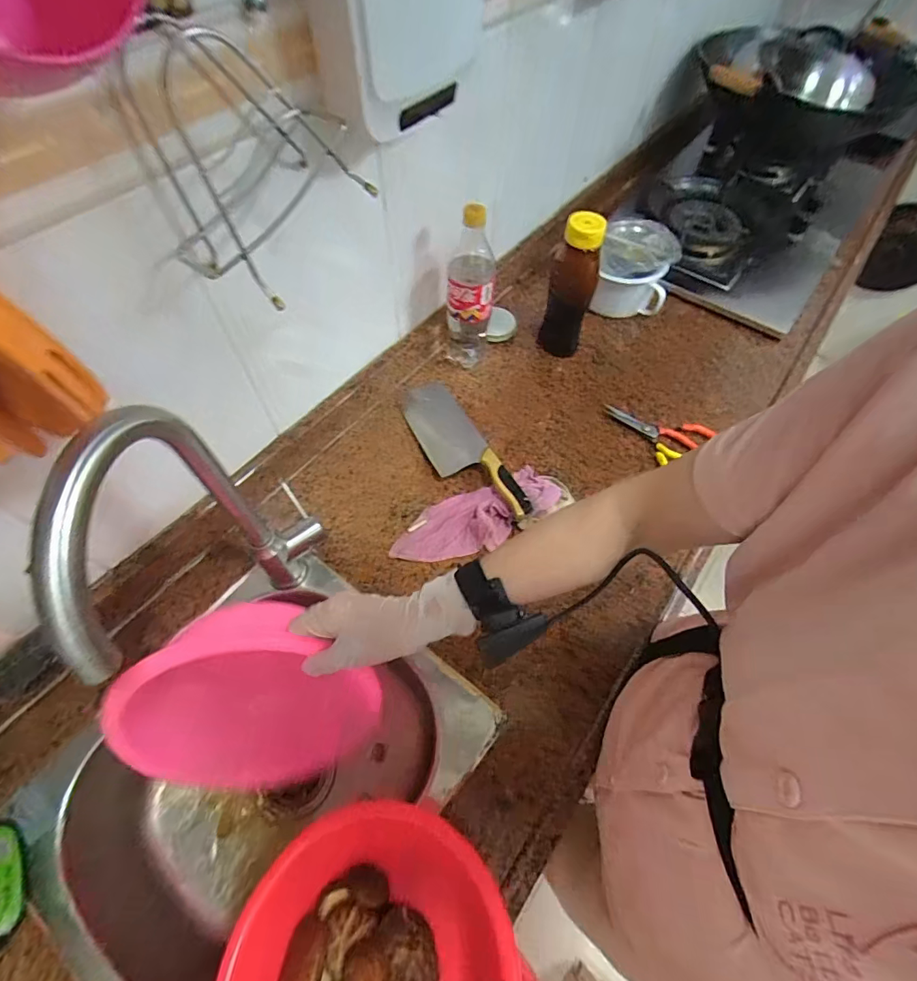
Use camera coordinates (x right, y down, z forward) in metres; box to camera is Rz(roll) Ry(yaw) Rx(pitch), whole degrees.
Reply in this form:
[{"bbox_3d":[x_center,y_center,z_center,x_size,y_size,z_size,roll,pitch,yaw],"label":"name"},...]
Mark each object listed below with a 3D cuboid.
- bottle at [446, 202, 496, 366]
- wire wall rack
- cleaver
[{"bbox_3d":[0.017,-0.298,0.703,0.064,0.248,0.073,2,60,-1],"label":"bottle"},{"bbox_3d":[-0.167,-0.269,0.379,0.090,0.159,0.170,29,62,15],"label":"wire wall rack"},{"bbox_3d":[0.000,-0.070,0.689,0.088,0.046,0.294,-24,64,-15],"label":"cleaver"}]

